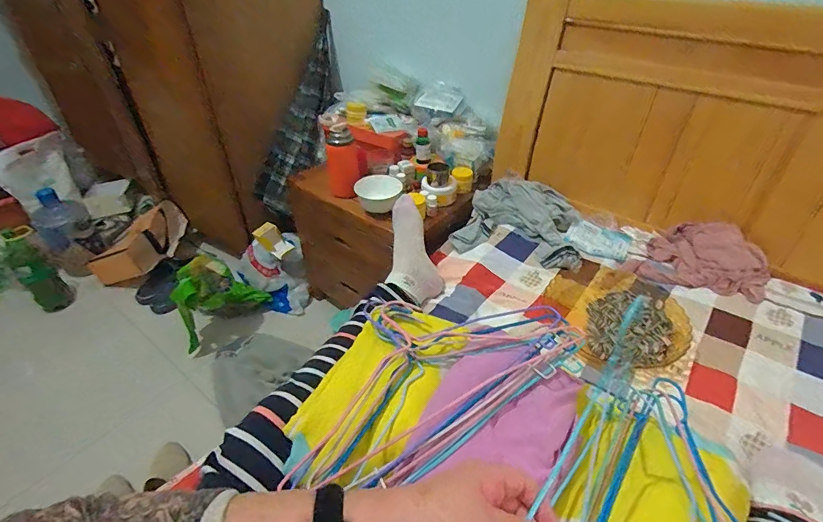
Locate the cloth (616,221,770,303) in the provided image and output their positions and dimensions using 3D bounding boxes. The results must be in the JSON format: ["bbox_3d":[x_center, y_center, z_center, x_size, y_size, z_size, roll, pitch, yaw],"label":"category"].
[{"bbox_3d":[0.620,-0.001,0.887,0.190,0.075,0.233,-32,49,-31],"label":"cloth"}]

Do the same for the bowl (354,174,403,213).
[{"bbox_3d":[-0.086,-0.180,1.129,0.119,0.066,0.119,0,39,0],"label":"bowl"}]

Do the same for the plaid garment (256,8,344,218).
[{"bbox_3d":[-0.389,-0.508,1.495,0.194,0.703,0.154,24,5,26],"label":"plaid garment"}]

